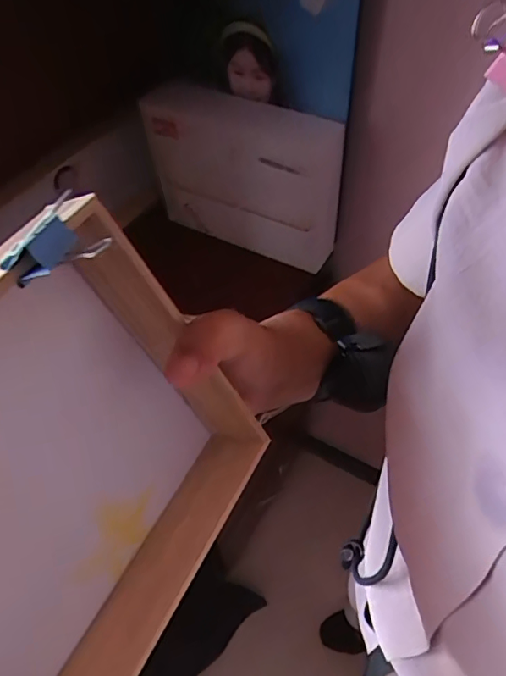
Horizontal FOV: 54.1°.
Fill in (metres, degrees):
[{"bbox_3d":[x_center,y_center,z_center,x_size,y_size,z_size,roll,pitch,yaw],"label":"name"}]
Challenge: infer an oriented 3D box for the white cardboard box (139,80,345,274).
[{"bbox_3d":[-0.015,-0.238,0.744,0.287,0.214,0.078,17,54,15],"label":"white cardboard box"}]

